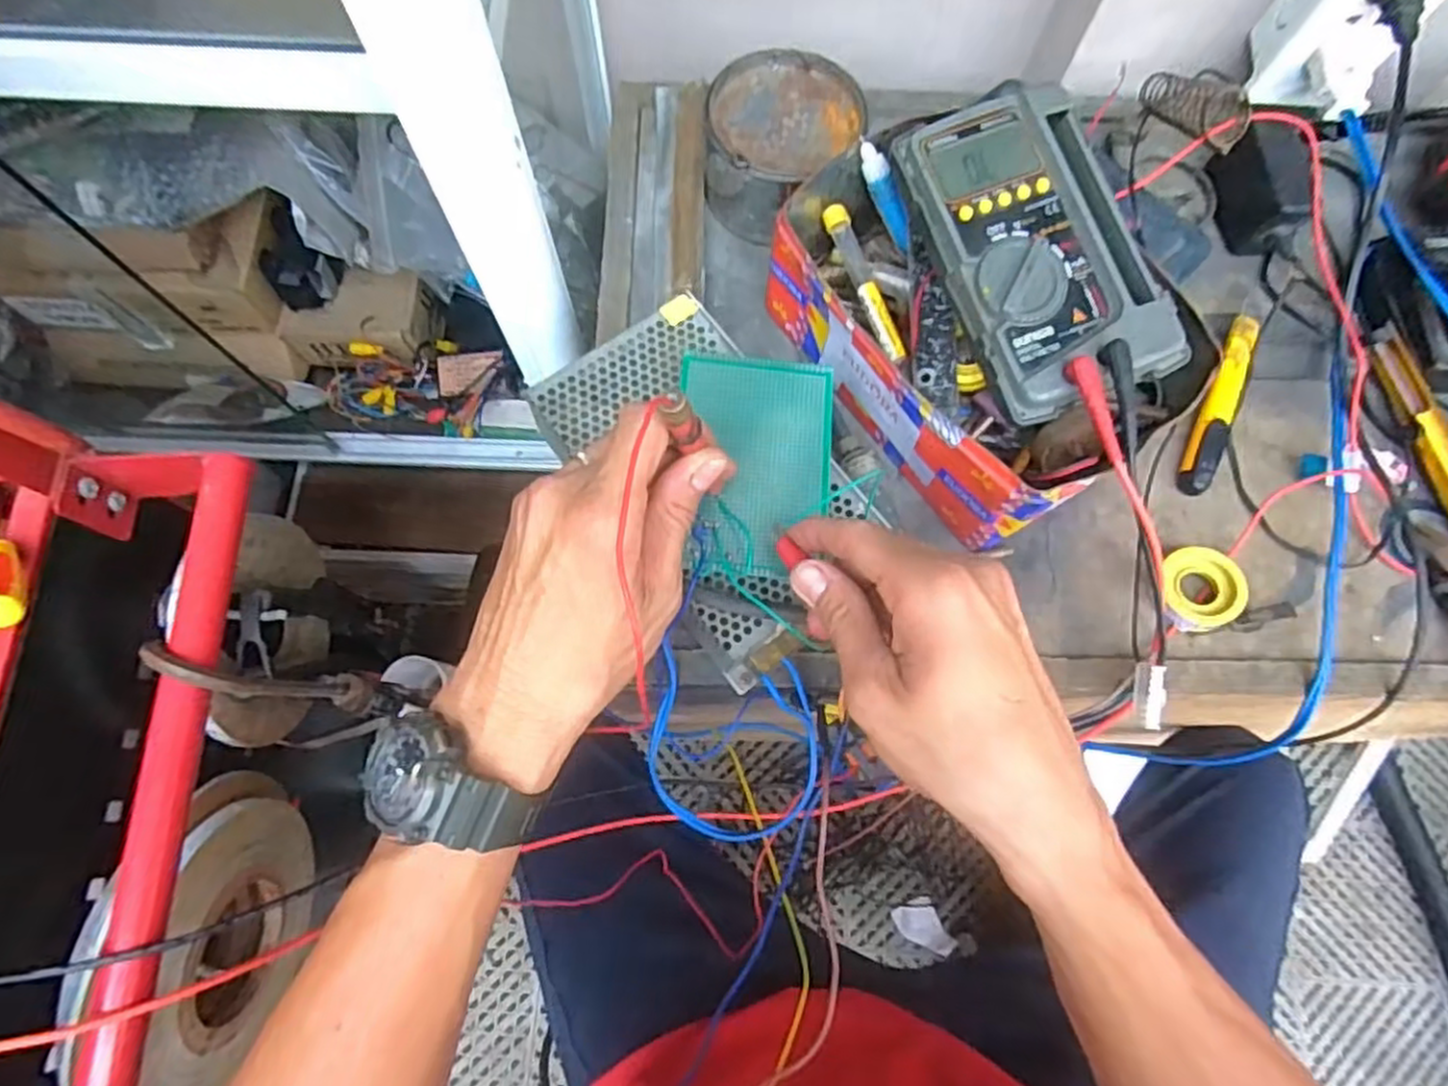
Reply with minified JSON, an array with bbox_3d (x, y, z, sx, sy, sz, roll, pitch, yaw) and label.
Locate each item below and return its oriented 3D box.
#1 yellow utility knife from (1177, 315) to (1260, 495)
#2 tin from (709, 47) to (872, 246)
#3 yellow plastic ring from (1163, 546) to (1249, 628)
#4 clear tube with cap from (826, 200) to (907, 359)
[{"bbox_3d":[0.311,-0.088,0.470,0.017,0.015,0.124,24,75,5],"label":"yellow utility knife"},{"bbox_3d":[0.034,-0.265,0.499,0.105,0.058,0.089,-43,79,-12],"label":"tin"},{"bbox_3d":[0.276,0.024,0.434,0.044,0.015,0.047,0,74,-1],"label":"yellow plastic ring"},{"bbox_3d":[0.086,-0.156,0.451,0.016,0.015,0.103,-19,75,-7],"label":"clear tube with cap"}]

